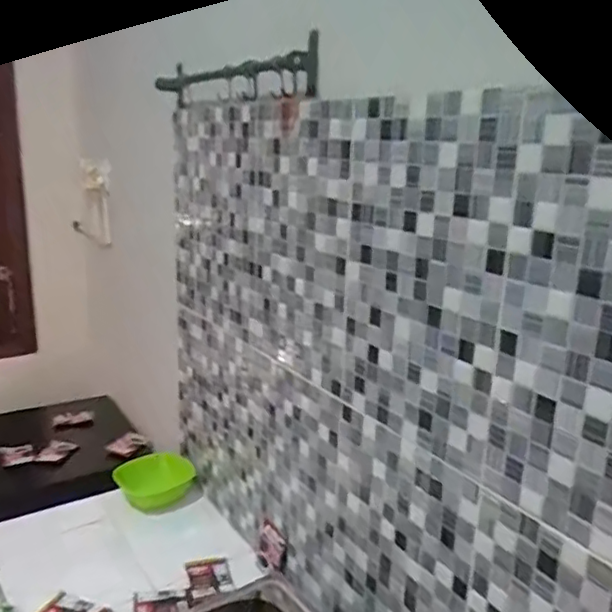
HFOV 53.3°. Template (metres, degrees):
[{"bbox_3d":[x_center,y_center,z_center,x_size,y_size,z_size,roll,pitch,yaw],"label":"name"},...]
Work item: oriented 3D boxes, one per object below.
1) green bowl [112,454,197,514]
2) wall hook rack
[{"bbox_3d":[-0.322,0.365,1.286,0.127,0.069,0.151,-11,19,-39],"label":"green bowl"},{"bbox_3d":[-0.126,-0.353,0.946,0.056,0.071,0.448,-8,17,-32],"label":"wall hook rack"}]

